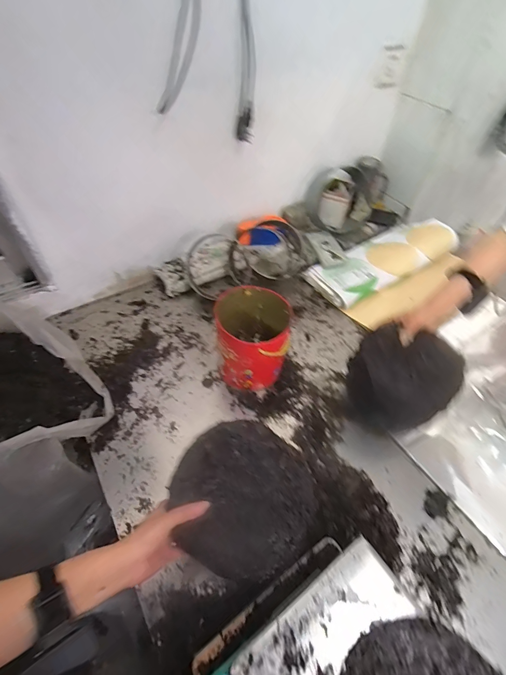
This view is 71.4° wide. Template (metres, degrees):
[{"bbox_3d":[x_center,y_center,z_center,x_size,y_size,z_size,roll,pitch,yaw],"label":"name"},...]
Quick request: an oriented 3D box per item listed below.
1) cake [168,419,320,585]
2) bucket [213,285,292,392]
[{"bbox_3d":[-0.015,0.222,0.504,0.193,0.030,0.193,3,48,-4],"label":"cake"},{"bbox_3d":[0.001,0.011,0.819,0.156,0.185,0.165,1,51,-1],"label":"bucket"}]

